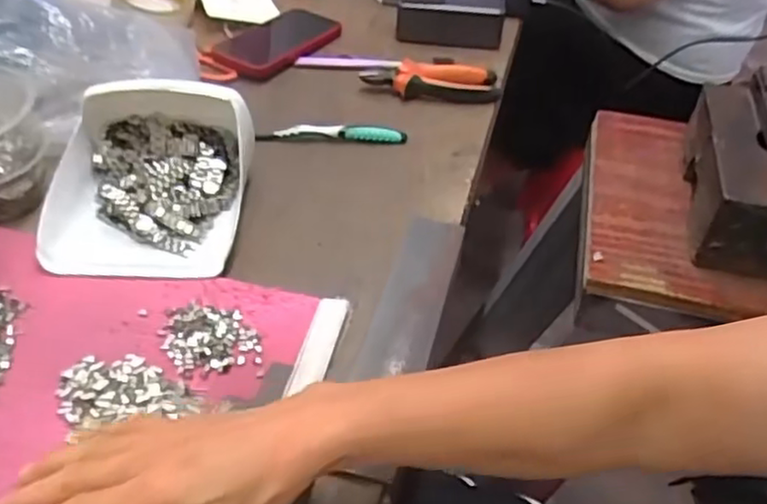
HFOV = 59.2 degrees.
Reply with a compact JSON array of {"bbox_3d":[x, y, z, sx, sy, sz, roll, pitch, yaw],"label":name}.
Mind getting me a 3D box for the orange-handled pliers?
[{"bbox_3d":[0.054,-0.193,0.755,0.150,0.022,0.054,0,44,-8],"label":"orange-handled pliers"}]

